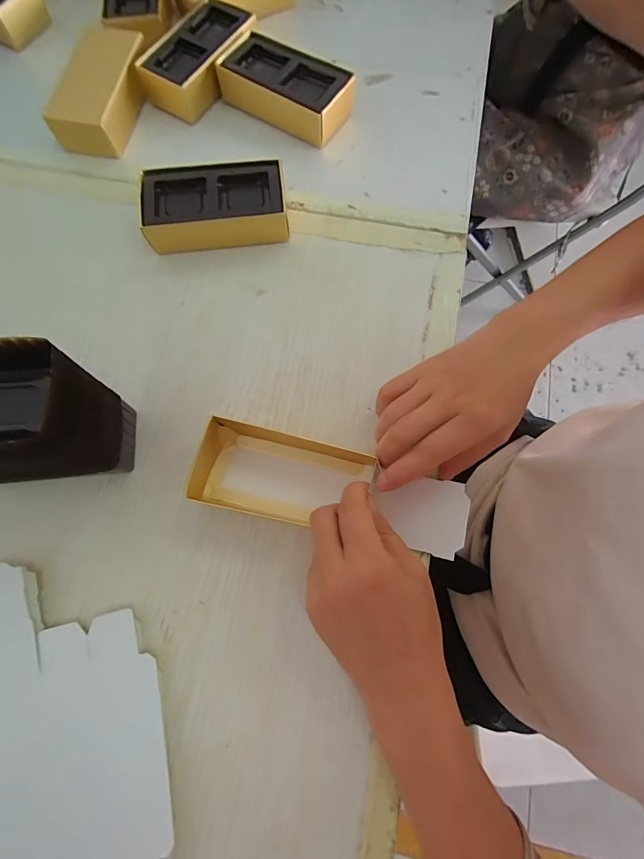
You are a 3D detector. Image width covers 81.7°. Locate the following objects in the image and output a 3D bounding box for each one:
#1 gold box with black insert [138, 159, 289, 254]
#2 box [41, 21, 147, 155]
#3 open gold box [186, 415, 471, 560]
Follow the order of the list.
[{"bbox_3d":[-0.088,-0.183,0.311,0.113,0.035,0.057,-5,75,-1],"label":"gold box with black insert"},{"bbox_3d":[-0.202,-0.316,0.348,0.061,0.032,0.118,7,75,2],"label":"box"},{"bbox_3d":[0.006,0.037,0.253,0.188,0.028,0.060,13,75,3],"label":"open gold box"}]

